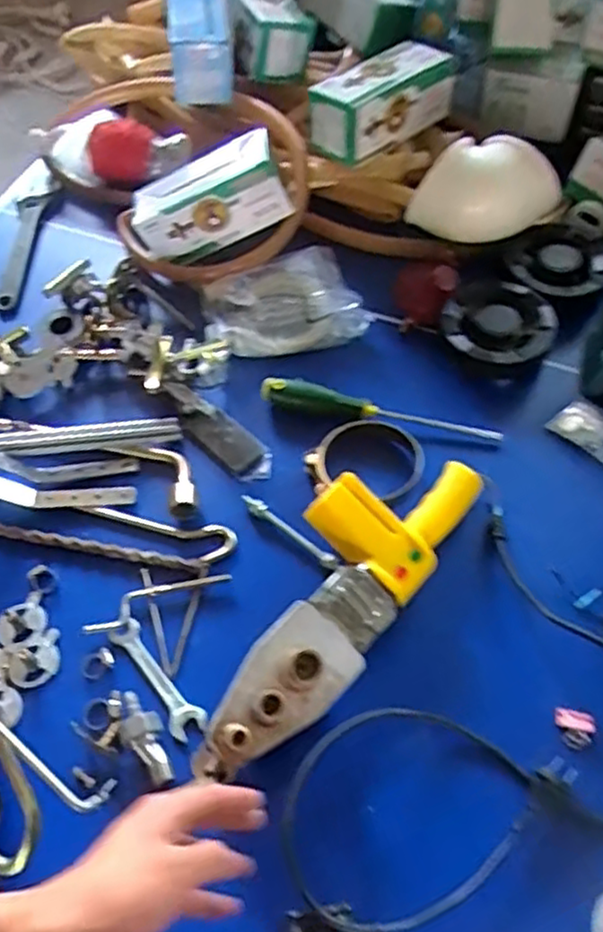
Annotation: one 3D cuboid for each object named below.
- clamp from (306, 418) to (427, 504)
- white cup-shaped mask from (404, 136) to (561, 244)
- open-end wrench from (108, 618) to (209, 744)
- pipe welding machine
[{"bbox_3d":[0.066,-0.008,0.713,0.115,0.029,0.098,13,59,11],"label":"clamp"},{"bbox_3d":[0.218,-0.326,0.858,0.183,0.109,0.073,-16,58,-7],"label":"white cup-shaped mask"},{"bbox_3d":[-0.127,0.186,0.621,0.030,0.012,0.121,-36,63,-19],"label":"open-end wrench"},{"bbox_3d":[0.034,0.112,0.613,0.113,0.078,0.347,27,63,18],"label":"pipe welding machine"}]

